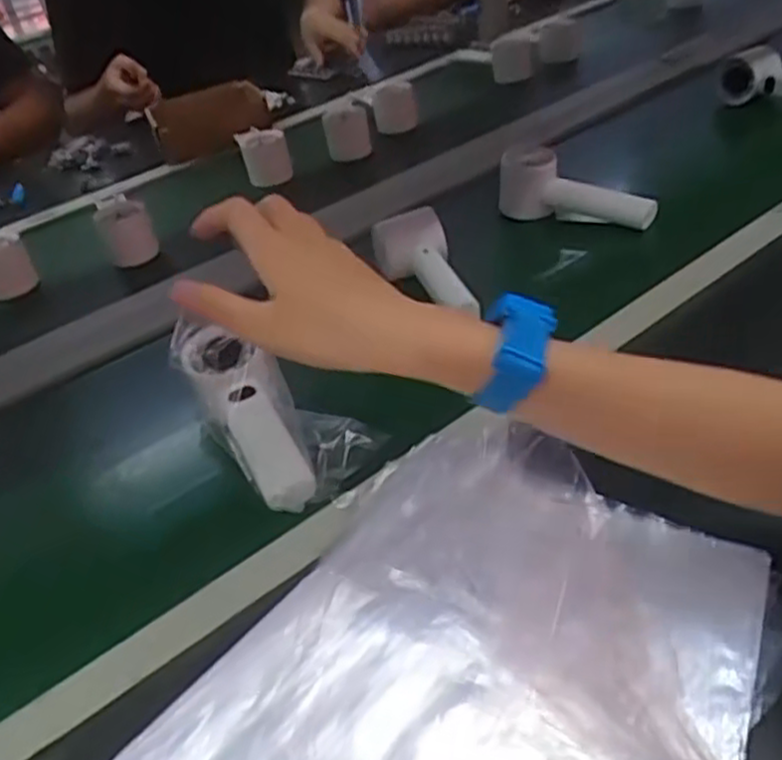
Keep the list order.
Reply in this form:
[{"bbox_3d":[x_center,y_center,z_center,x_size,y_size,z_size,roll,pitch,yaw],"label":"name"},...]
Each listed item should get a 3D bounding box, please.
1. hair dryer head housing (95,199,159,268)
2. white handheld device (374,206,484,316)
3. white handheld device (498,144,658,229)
[{"bbox_3d":[-0.281,-0.159,0.814,0.051,0.053,0.045,-20,36,-13],"label":"hair dryer head housing"},{"bbox_3d":[0.039,-0.096,0.664,0.048,0.055,0.132,-27,57,-24],"label":"white handheld device"},{"bbox_3d":[0.184,-0.184,0.763,0.153,0.057,0.051,19,42,11],"label":"white handheld device"}]

